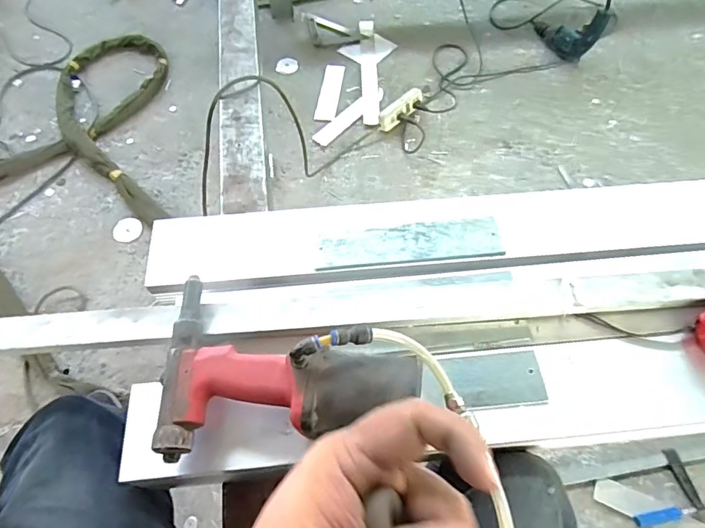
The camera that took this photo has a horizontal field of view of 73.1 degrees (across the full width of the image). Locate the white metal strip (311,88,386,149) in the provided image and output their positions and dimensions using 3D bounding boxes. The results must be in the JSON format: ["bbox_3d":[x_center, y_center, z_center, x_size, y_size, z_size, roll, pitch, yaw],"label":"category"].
[{"bbox_3d":[-0.005,-0.457,1.460,0.062,0.006,0.293,37,67,18],"label":"white metal strip"}]

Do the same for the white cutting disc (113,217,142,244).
[{"bbox_3d":[-0.600,-0.090,1.271,0.081,0.007,0.075,-1,63,1],"label":"white cutting disc"}]

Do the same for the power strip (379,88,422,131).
[{"bbox_3d":[0.149,-0.463,1.435,0.177,0.042,0.054,-39,67,-19],"label":"power strip"}]

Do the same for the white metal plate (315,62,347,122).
[{"bbox_3d":[-0.071,-0.551,1.522,0.065,0.004,0.261,6,60,5],"label":"white metal plate"}]

